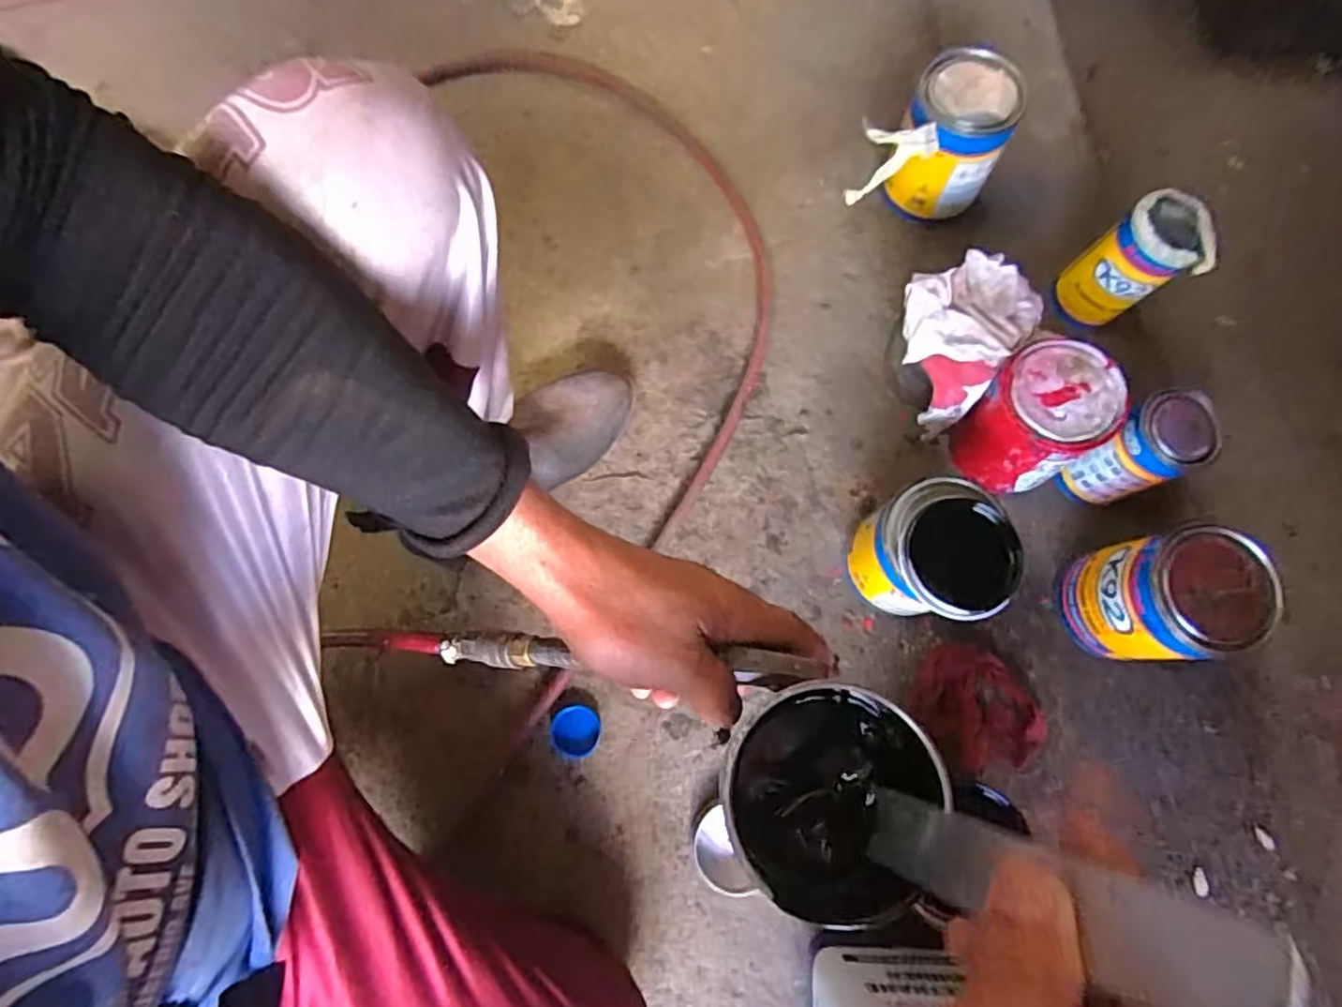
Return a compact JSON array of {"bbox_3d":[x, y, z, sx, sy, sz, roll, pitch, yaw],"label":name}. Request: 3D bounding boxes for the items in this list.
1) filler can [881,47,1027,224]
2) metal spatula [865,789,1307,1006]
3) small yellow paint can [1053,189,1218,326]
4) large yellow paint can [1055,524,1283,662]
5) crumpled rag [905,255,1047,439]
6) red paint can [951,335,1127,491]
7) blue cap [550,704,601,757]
[{"bbox_3d":[0.289,-0.373,0.741,0.104,0.137,0.123,19,77,4],"label":"filler can"},{"bbox_3d":[0.093,0.105,0.193,0.006,0.148,0.025,25,73,-6],"label":"metal spatula"},{"bbox_3d":[0.456,-0.231,0.698,0.076,0.131,0.084,-36,80,-9],"label":"small yellow paint can"},{"bbox_3d":[0.427,0.083,0.620,0.103,0.147,0.102,0,76,-1],"label":"large yellow paint can"},{"bbox_3d":[0.261,-0.159,0.649,0.108,0.060,0.144,38,79,8],"label":"crumpled rag"},{"bbox_3d":[0.333,-0.078,0.649,0.106,0.119,0.103,0,76,-1],"label":"red paint can"},{"bbox_3d":[-0.088,0.209,0.645,0.045,0.015,0.046,0,76,-1],"label":"blue cap"}]

